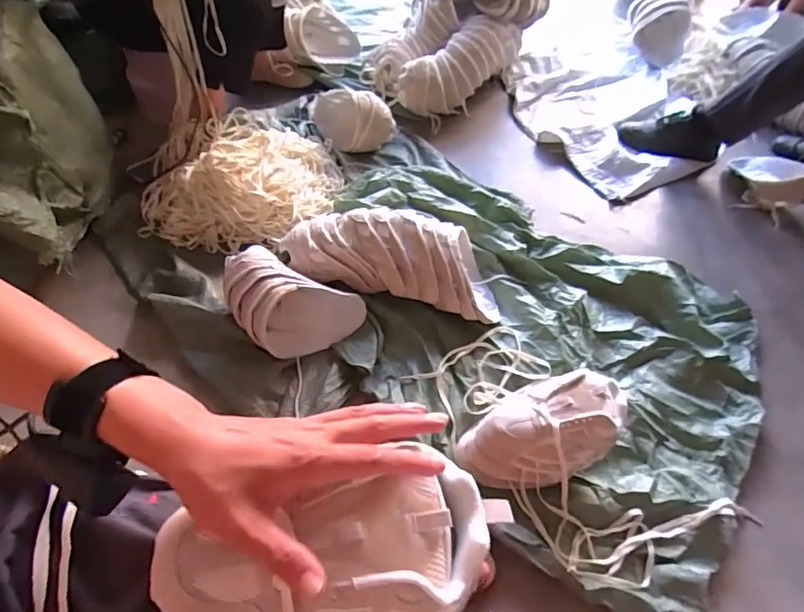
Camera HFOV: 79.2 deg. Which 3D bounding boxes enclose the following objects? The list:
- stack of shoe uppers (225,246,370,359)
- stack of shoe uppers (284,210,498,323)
[{"bbox_3d":[-0.226,0.003,0.955,0.264,0.142,0.149,20,58,13],"label":"stack of shoe uppers"},{"bbox_3d":[-0.016,-0.105,1.029,0.464,0.139,0.165,12,54,7],"label":"stack of shoe uppers"}]

